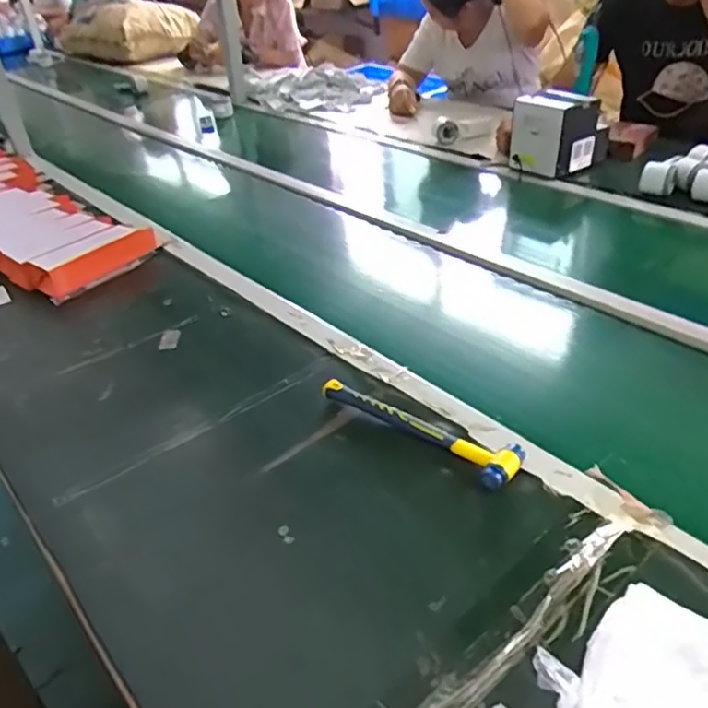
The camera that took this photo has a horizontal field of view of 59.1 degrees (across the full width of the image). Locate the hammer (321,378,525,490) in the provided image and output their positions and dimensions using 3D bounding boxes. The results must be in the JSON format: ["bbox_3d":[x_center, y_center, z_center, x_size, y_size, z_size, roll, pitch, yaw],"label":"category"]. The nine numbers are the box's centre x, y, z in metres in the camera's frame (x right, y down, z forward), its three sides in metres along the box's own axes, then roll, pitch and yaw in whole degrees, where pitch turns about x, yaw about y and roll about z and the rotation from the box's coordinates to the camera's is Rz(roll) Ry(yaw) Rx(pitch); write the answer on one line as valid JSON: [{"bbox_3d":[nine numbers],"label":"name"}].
[{"bbox_3d":[0.068,0.077,0.693,0.244,0.022,0.061,23,44,34],"label":"hammer"}]

